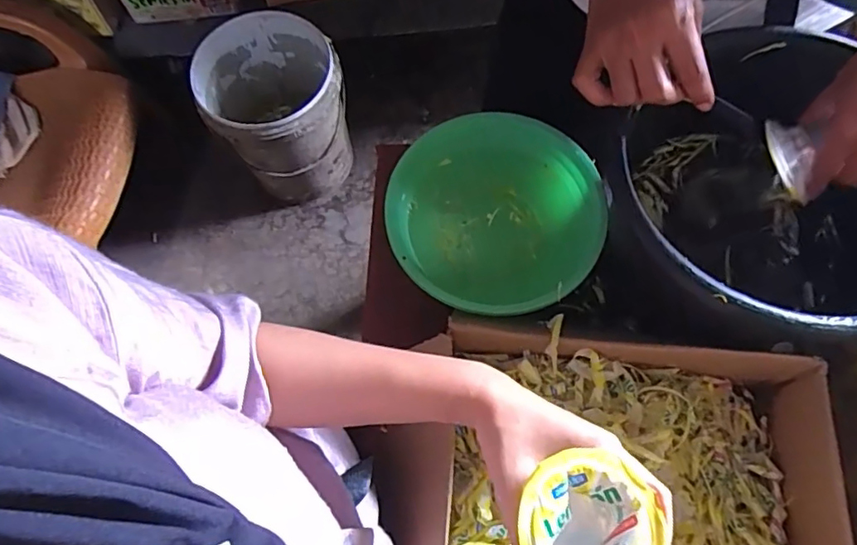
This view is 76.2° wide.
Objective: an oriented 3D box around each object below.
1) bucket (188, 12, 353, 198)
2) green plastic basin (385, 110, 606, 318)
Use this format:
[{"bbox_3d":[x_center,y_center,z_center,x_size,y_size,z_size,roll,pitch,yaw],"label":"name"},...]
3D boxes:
[{"bbox_3d":[-0.345,-0.381,1.306,0.290,0.335,0.317,-1,71,2],"label":"bucket"},{"bbox_3d":[0.066,-0.058,0.622,0.212,0.103,0.226,-1,71,2],"label":"green plastic basin"}]

